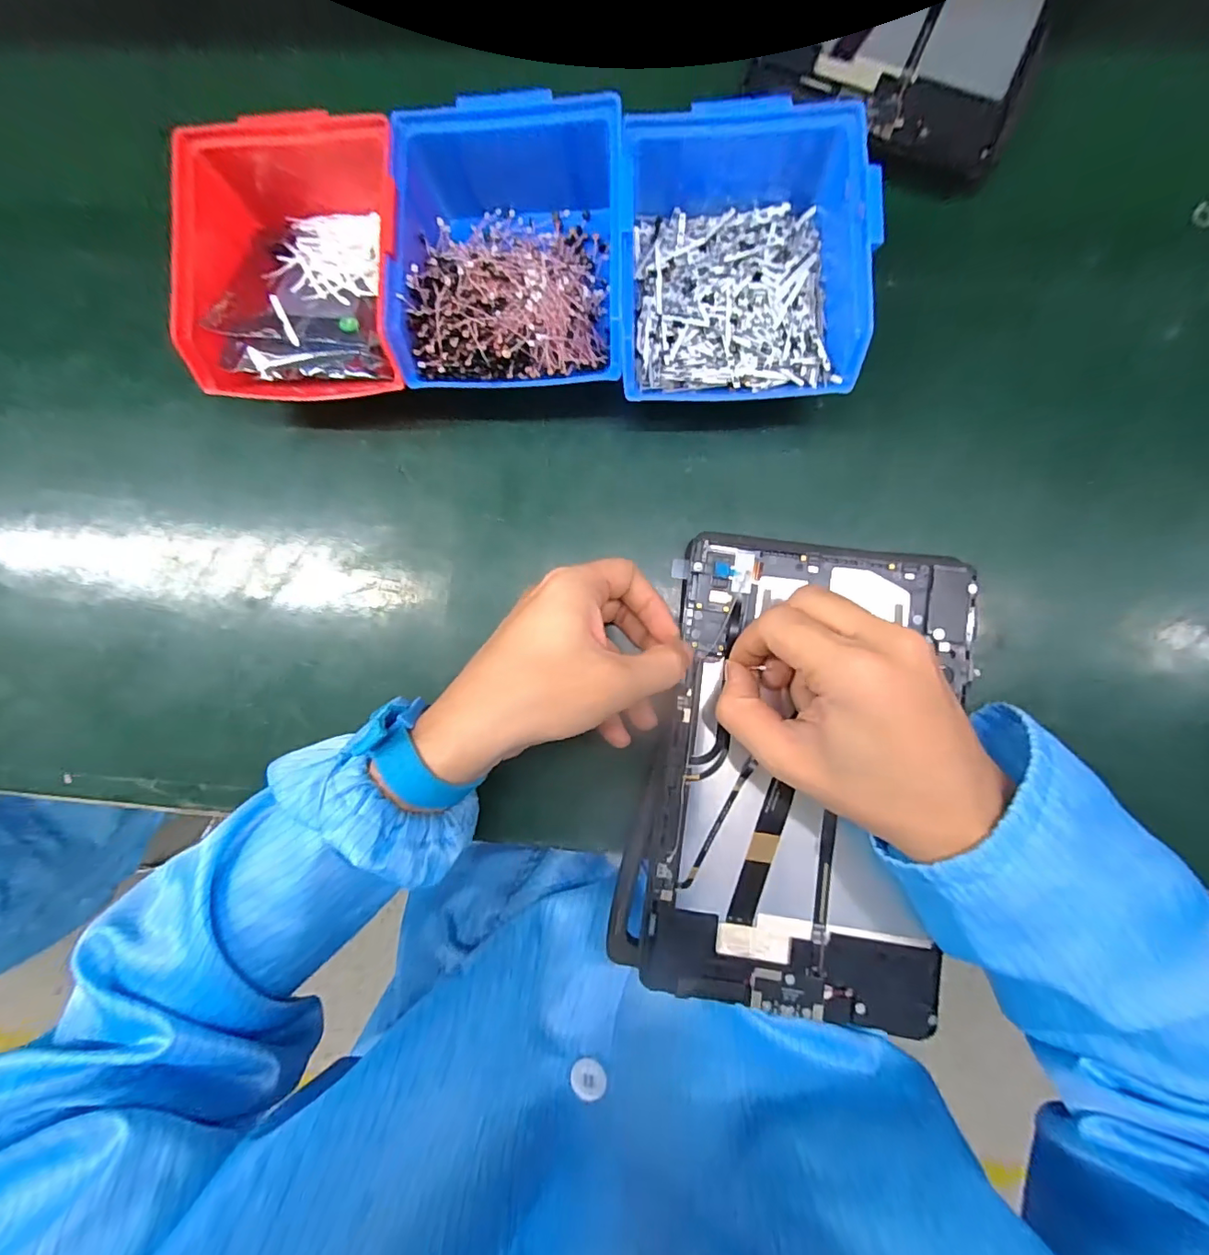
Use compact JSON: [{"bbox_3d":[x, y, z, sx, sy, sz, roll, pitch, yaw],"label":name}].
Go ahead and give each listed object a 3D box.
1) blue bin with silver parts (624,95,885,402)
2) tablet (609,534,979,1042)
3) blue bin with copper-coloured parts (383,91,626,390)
[{"bbox_3d":[0.073,-0.198,0.299,0.120,0.066,0.142,0,86,4],"label":"blue bin with silver parts"},{"bbox_3d":[0.104,0.076,0.292,0.160,0.019,0.246,8,87,4],"label":"tablet"},{"bbox_3d":[-0.050,-0.207,0.307,0.124,0.068,0.147,-1,86,4],"label":"blue bin with copper-coloured parts"}]

